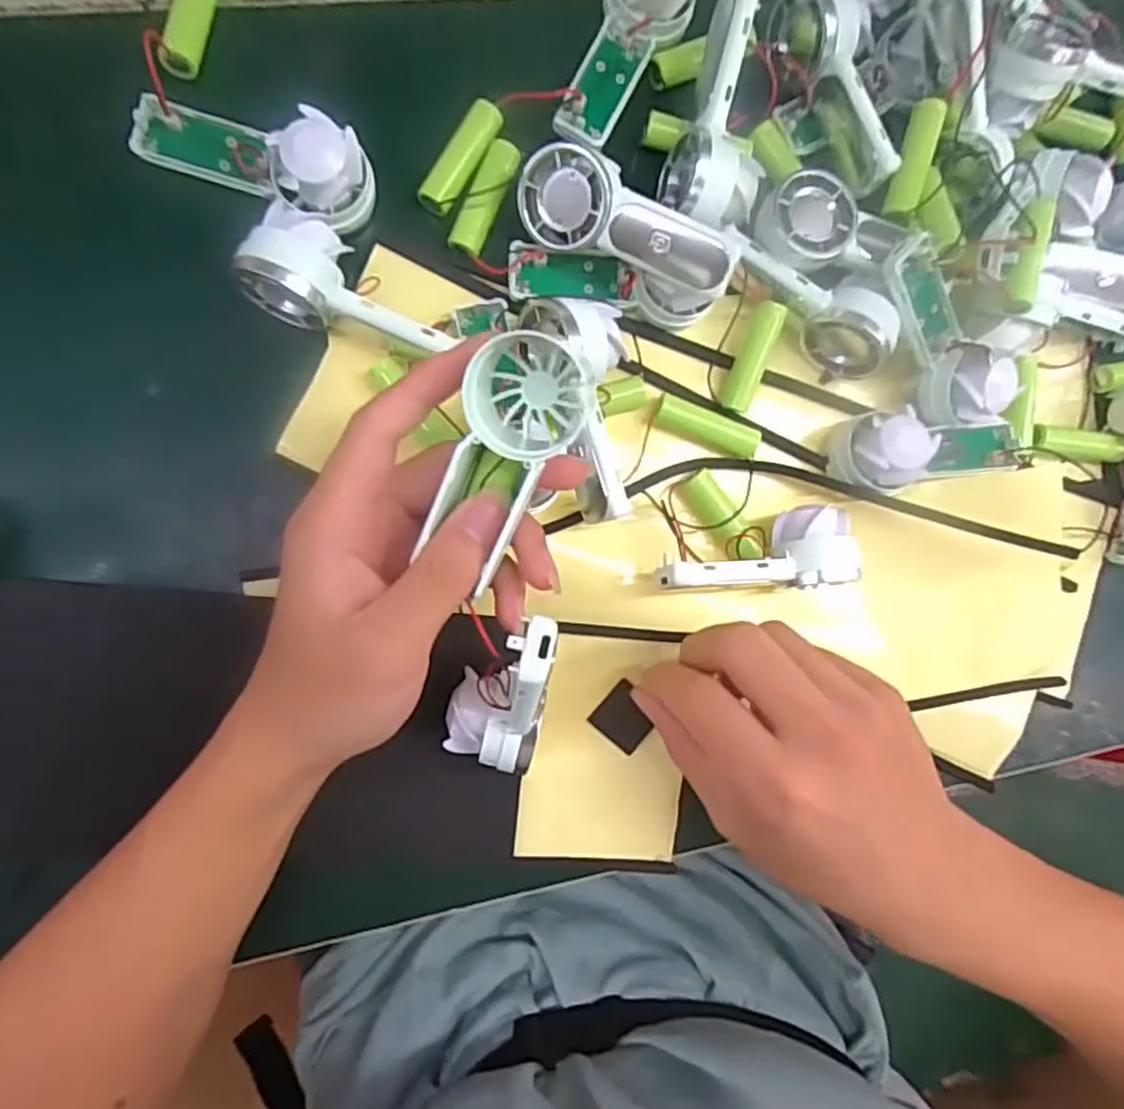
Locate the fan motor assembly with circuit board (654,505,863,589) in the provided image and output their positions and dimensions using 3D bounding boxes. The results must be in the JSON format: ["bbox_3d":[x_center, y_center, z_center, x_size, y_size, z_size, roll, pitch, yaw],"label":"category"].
[{"bbox_3d":[0.084,-0.002,0.319,0.092,0.031,0.034,-4,90,-11],"label":"fan motor assembly with circuit board"}]

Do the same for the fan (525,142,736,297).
[{"bbox_3d":[0.028,-0.136,0.298,0.093,0.025,0.038,30,120,8],"label":"fan"}]

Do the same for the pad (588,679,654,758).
[{"bbox_3d":[0.029,0.075,0.327,0.024,0.006,0.024,43,85,-5],"label":"pad"}]

